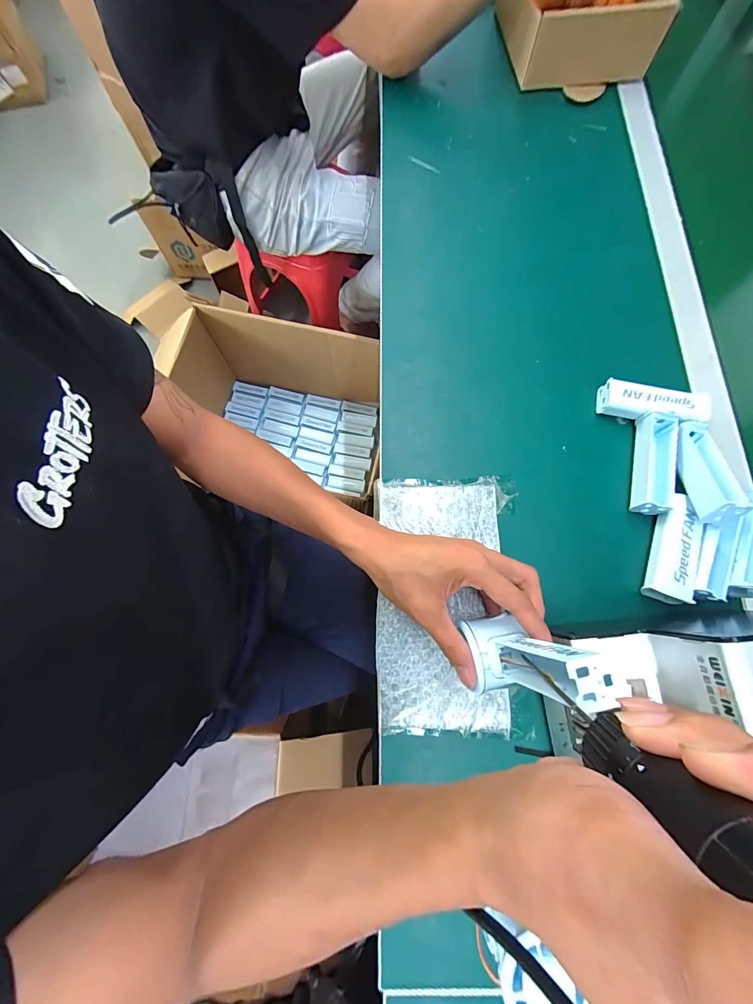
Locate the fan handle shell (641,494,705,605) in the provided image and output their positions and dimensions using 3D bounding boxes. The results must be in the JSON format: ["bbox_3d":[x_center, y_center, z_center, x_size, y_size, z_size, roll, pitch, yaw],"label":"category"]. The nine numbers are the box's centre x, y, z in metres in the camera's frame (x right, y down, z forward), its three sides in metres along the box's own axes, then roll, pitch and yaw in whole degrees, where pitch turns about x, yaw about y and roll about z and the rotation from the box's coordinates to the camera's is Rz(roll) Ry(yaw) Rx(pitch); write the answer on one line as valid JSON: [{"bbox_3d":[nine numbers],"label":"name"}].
[{"bbox_3d":[0.282,0.045,0.348,0.033,0.026,0.102,17,76,4],"label":"fan handle shell"}]

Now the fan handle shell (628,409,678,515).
[{"bbox_3d":[0.282,-0.037,0.370,0.032,0.026,0.102,12,76,3],"label":"fan handle shell"}]

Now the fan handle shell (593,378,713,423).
[{"bbox_3d":[0.293,-0.101,0.386,0.106,0.031,0.034,14,76,3],"label":"fan handle shell"}]

